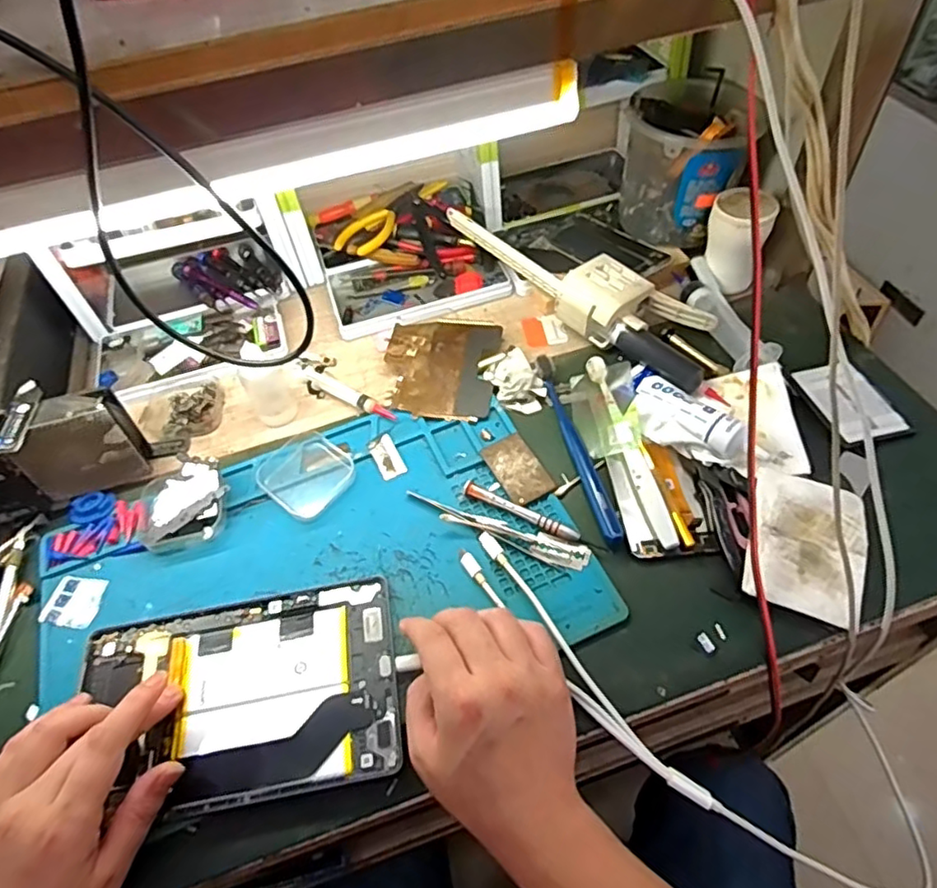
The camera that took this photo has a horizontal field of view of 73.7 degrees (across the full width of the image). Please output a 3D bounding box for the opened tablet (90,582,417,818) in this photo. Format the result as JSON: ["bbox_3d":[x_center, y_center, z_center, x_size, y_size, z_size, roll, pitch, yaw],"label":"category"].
[{"bbox_3d":[-0.143,0.160,0.399,0.200,0.009,0.125,-11,52,-3],"label":"opened tablet"}]

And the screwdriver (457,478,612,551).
[{"bbox_3d":[0.048,0.054,0.466,0.114,0.011,0.010,22,58,21],"label":"screwdriver"}]

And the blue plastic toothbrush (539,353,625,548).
[{"bbox_3d":[0.085,0.000,0.504,0.016,0.015,0.186,-13,52,-4],"label":"blue plastic toothbrush"}]

